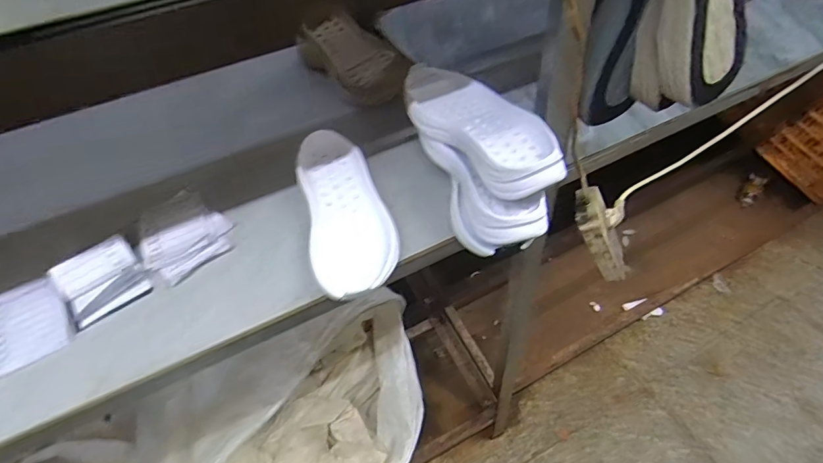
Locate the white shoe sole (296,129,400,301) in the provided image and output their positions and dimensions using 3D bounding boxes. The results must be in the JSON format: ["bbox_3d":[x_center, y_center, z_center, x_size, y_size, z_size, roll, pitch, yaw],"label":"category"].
[{"bbox_3d":[-0.085,-0.028,0.616,0.103,0.046,0.283,-14,49,-6],"label":"white shoe sole"}]

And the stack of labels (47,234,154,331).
[{"bbox_3d":[-0.382,0.057,0.580,0.088,0.030,0.088,-34,54,-22],"label":"stack of labels"}]

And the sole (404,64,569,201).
[{"bbox_3d":[0.078,-0.137,0.587,0.098,0.043,0.258,-25,51,-15],"label":"sole"}]

